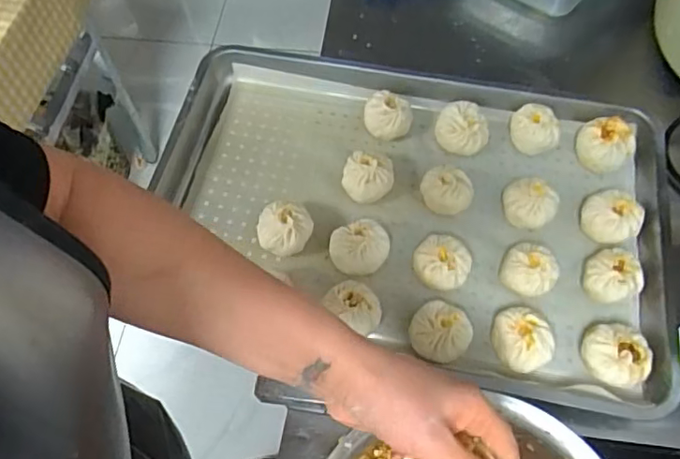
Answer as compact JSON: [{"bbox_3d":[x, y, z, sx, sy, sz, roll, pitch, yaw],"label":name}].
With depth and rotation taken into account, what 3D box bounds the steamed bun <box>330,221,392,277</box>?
[{"bbox_3d":[0.021,0.023,0.634,0.061,0.047,0.055,-23,64,-10],"label":"steamed bun"}]

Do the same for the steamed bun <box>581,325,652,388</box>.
[{"bbox_3d":[0.277,0.131,0.575,0.060,0.046,0.062,-1,62,1],"label":"steamed bun"}]

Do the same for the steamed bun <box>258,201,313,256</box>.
[{"bbox_3d":[-0.062,0.004,0.643,0.061,0.052,0.058,-1,62,1],"label":"steamed bun"}]

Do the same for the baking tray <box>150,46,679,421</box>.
[{"bbox_3d":[0.083,-0.018,0.664,0.587,0.067,0.385,10,63,7],"label":"baking tray"}]

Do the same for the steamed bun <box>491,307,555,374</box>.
[{"bbox_3d":[0.186,0.116,0.582,0.056,0.048,0.061,-1,62,1],"label":"steamed bun"}]

